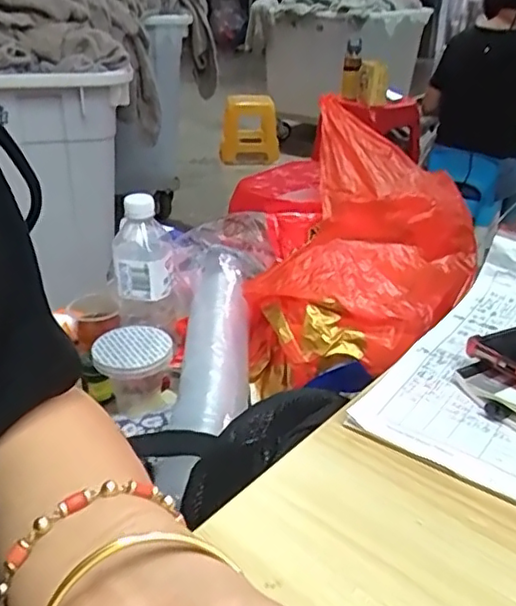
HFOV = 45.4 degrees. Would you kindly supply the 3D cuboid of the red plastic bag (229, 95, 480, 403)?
[{"bbox_3d":[0.101,-0.045,0.632,0.235,0.251,0.167,6,28,9],"label":"red plastic bag"}]

